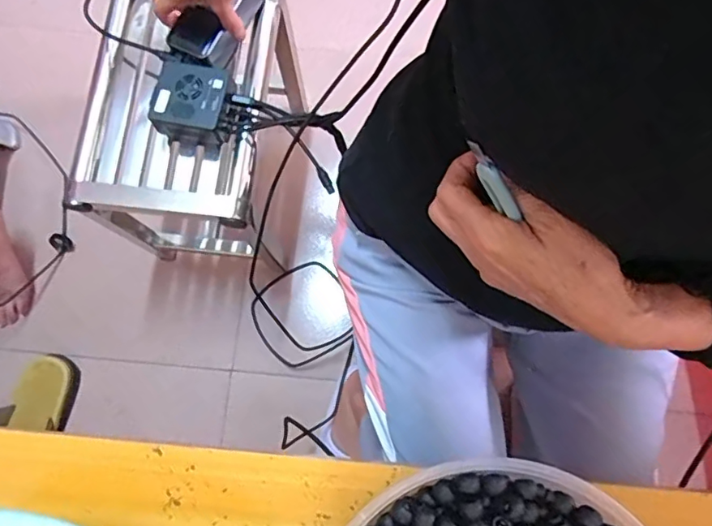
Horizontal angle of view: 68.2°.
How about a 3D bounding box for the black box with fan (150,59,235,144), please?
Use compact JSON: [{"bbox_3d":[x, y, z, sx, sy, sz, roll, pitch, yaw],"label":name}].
[{"bbox_3d":[-0.183,-0.183,0.592,0.082,0.036,0.080,9,77,3],"label":"black box with fan"}]

